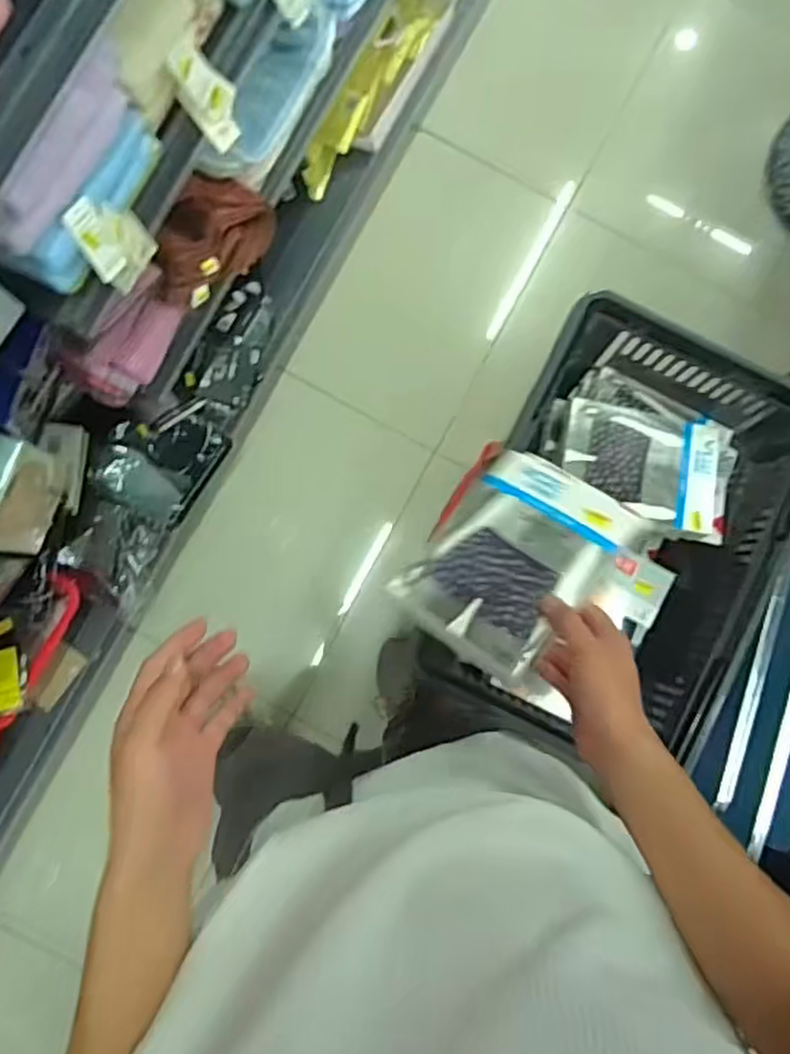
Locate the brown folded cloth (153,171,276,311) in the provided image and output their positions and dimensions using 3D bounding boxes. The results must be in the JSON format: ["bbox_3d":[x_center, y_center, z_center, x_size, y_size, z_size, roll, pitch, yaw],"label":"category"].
[{"bbox_3d":[-0.250,-0.419,1.072,0.032,0.236,0.155,24,127,18],"label":"brown folded cloth"}]

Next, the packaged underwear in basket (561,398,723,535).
[{"bbox_3d":[0.298,-0.077,0.883,0.187,0.046,0.135,14,85,-1],"label":"packaged underwear in basket"}]

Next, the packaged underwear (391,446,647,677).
[{"bbox_3d":[0.108,0.021,0.634,0.131,0.025,0.203,31,65,27],"label":"packaged underwear"}]

